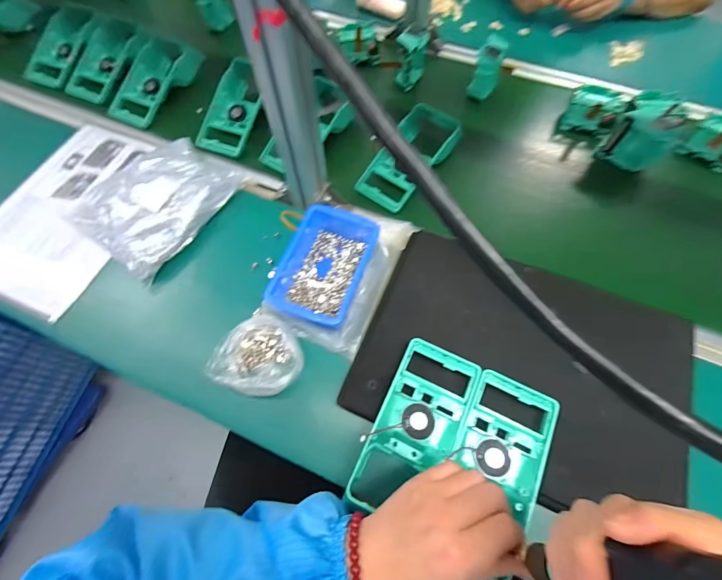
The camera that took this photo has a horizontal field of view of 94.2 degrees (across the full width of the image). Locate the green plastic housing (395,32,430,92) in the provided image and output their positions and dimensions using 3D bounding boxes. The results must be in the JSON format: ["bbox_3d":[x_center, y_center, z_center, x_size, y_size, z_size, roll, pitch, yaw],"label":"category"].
[{"bbox_3d":[0.092,-0.414,0.603,0.034,0.078,0.056,42,72,17],"label":"green plastic housing"}]

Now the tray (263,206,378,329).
[{"bbox_3d":[-0.048,-0.033,0.431,0.107,0.045,0.150,21,67,9],"label":"tray"}]

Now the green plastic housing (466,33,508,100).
[{"bbox_3d":[0.219,-0.385,0.590,0.049,0.074,0.060,25,67,11],"label":"green plastic housing"}]

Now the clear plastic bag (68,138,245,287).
[{"bbox_3d":[-0.304,-0.142,0.492,0.181,0.043,0.211,32,69,14],"label":"clear plastic bag"}]

